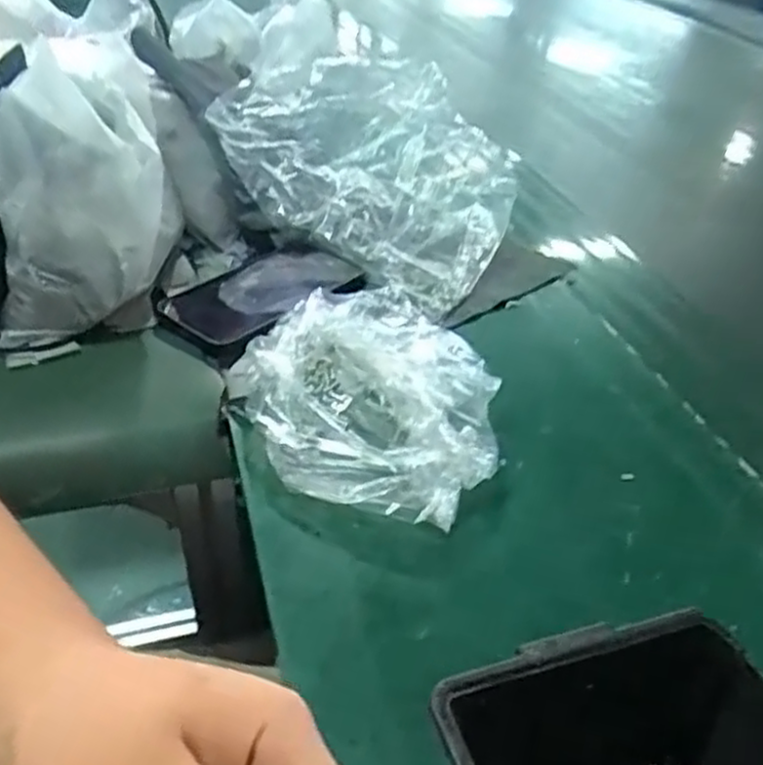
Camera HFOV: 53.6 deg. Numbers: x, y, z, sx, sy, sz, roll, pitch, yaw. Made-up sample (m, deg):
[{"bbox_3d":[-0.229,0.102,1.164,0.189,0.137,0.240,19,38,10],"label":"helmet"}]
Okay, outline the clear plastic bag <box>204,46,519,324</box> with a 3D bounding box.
[{"bbox_3d":[-0.009,-0.178,0.638,0.240,0.119,0.210,20,39,20],"label":"clear plastic bag"}]

